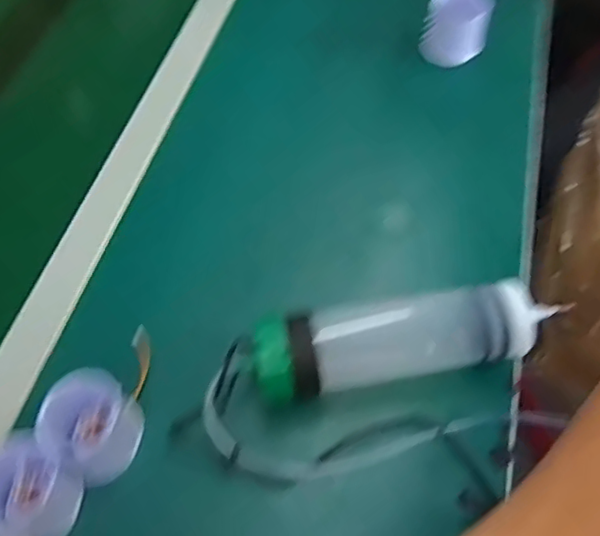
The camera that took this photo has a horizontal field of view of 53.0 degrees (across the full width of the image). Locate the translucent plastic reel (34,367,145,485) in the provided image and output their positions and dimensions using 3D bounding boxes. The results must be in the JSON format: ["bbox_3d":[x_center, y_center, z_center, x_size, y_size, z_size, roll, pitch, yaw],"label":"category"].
[{"bbox_3d":[-0.142,0.107,0.412,0.060,0.053,0.060,-2,58,3],"label":"translucent plastic reel"}]

